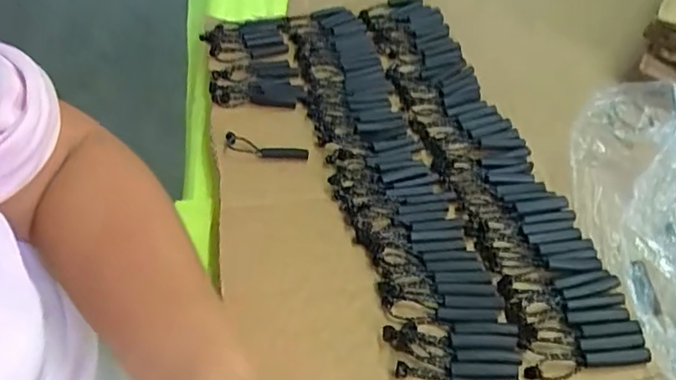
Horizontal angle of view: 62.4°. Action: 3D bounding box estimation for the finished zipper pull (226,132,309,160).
[{"bbox_3d":[-0.057,-0.033,0.444,0.067,0.006,0.015,10,51,7],"label":"finished zipper pull"}]

